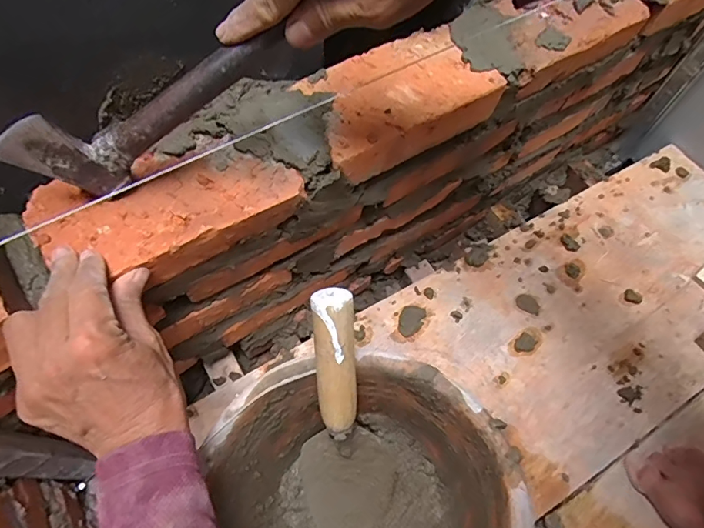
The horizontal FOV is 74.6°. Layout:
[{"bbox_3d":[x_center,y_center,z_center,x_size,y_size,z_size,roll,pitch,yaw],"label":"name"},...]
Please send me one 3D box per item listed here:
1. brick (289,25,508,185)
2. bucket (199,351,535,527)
[{"bbox_3d":[0.042,-0.149,0.429,0.184,0.047,0.096,-32,68,-19],"label":"brick"},{"bbox_3d":[0.006,0.216,0.417,0.239,0.182,0.243,-21,65,-14],"label":"bucket"}]

